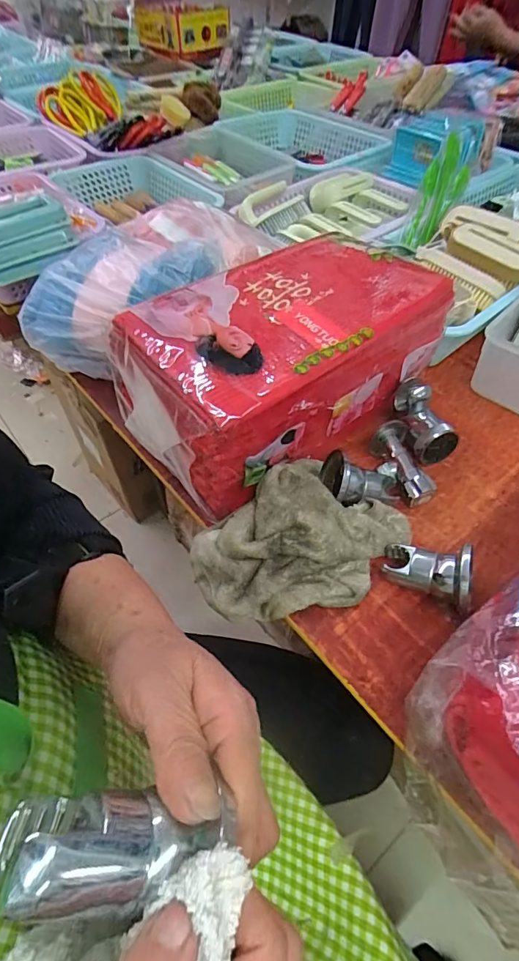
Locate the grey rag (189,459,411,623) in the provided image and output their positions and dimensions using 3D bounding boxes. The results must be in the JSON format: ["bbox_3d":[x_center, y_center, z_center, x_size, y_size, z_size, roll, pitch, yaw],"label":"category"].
[{"bbox_3d":[0.037,0.054,0.417,0.175,0.063,0.129,-36,60,-25],"label":"grey rag"}]

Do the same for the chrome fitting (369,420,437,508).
[{"bbox_3d":[0.150,-0.018,0.485,0.040,0.039,0.098,-4,52,-3],"label":"chrome fitting"}]

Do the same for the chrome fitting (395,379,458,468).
[{"bbox_3d":[0.182,-0.068,0.502,0.045,0.041,0.094,-15,73,-12],"label":"chrome fitting"}]

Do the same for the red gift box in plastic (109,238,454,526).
[{"bbox_3d":[0.027,-0.132,0.488,0.325,0.139,0.176,-34,59,-24],"label":"red gift box in plastic"}]

